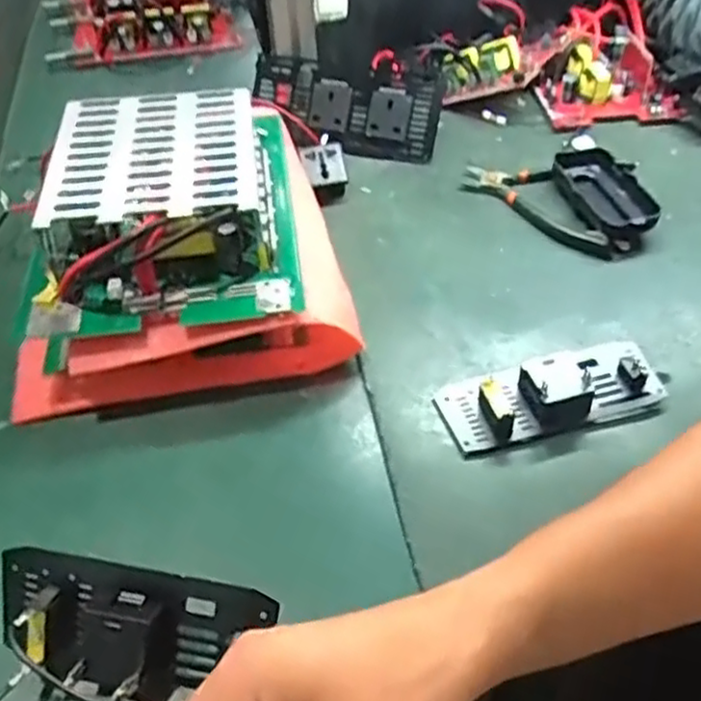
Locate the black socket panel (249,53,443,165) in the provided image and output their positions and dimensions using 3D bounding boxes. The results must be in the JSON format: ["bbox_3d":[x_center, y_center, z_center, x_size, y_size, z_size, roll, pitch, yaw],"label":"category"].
[{"bbox_3d":[-0.005,-0.233,0.693,0.185,0.075,0.028,16,13,13],"label":"black socket panel"}]

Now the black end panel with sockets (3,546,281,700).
[{"bbox_3d":[-0.109,0.133,0.346,0.135,0.033,0.054,8,77,9],"label":"black end panel with sockets"}]

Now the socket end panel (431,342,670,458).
[{"bbox_3d":[0.134,0.024,0.465,0.148,0.029,0.058,-11,46,-7],"label":"socket end panel"}]

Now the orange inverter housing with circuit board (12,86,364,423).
[{"bbox_3d":[-0.131,-0.093,0.526,0.230,0.117,0.240,-10,46,-7],"label":"orange inverter housing with circuit board"}]

